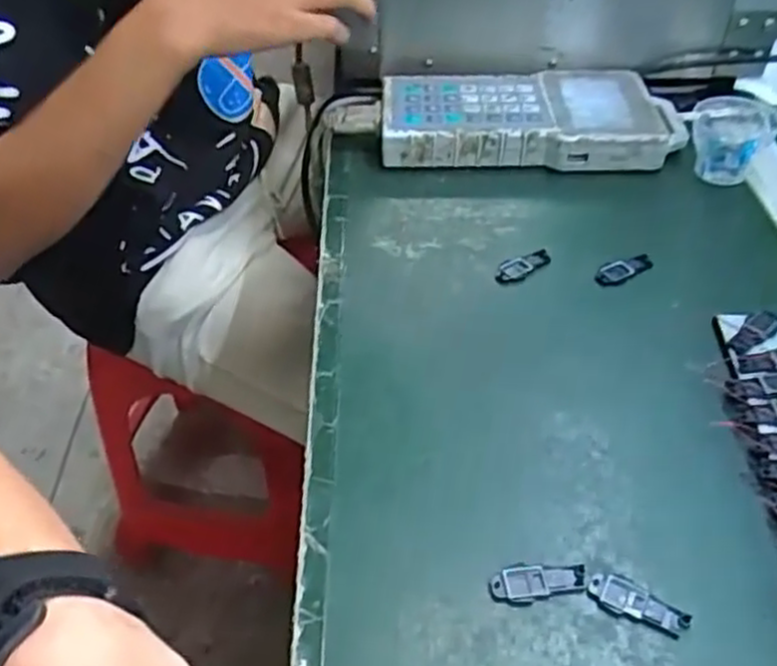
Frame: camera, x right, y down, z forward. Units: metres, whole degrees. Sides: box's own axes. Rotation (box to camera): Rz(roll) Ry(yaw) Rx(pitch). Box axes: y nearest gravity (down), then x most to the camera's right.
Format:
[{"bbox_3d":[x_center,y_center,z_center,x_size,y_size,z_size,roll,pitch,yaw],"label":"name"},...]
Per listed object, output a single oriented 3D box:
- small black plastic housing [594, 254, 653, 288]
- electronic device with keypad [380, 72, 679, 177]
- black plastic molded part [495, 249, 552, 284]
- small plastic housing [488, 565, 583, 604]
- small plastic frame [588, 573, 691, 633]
[{"bbox_3d":[0.146,-0.039,0.471,0.039,0.004,0.015,-23,48,-20],"label":"small black plastic housing"},{"bbox_3d":[0.108,-0.165,0.578,0.224,0.032,0.100,0,44,3],"label":"electronic device with keypad"},{"bbox_3d":[0.084,-0.042,0.476,0.040,0.005,0.015,-29,50,-25],"label":"black plastic molded part"},{"bbox_3d":[0.063,0.105,0.319,0.039,0.004,0.015,-5,44,-2],"label":"small plastic housing"},{"bbox_3d":[0.103,0.111,0.312,0.040,0.004,0.013,23,49,24],"label":"small plastic frame"}]

